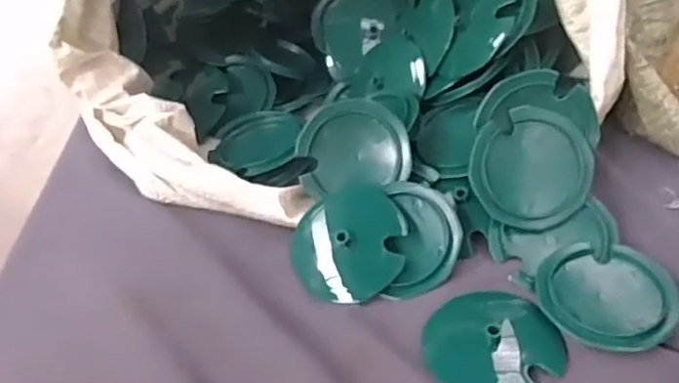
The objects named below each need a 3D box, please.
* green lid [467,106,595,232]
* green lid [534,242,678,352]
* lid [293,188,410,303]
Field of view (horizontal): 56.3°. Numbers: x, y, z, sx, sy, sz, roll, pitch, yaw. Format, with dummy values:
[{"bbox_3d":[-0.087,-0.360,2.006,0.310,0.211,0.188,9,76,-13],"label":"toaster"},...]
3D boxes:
[{"bbox_3d":[0.122,-0.015,0.405,0.075,0.075,0.005,1,-2,4],"label":"green lid"},{"bbox_3d":[0.154,0.059,0.365,0.076,0.012,0.065,3,41,11],"label":"green lid"},{"bbox_3d":[0.004,0.036,0.415,0.075,0.013,0.075,-9,65,20],"label":"lid"}]

